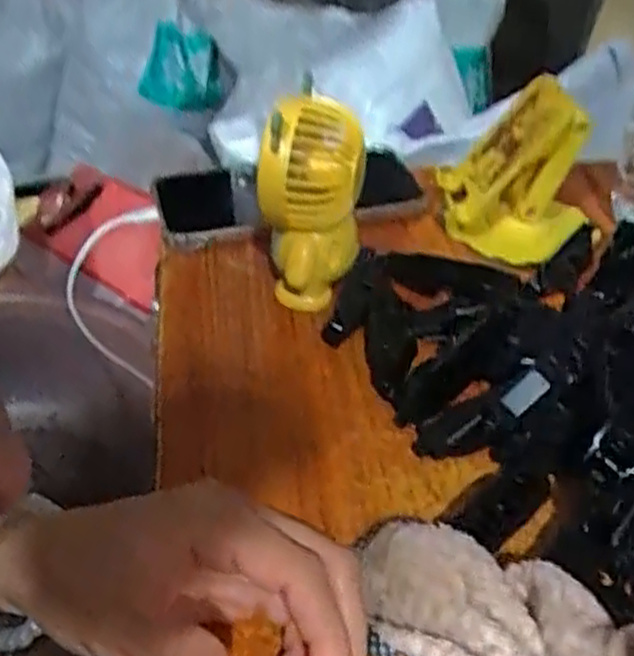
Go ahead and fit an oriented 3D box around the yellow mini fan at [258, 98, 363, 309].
[{"bbox_3d":[-0.002,-0.060,0.411,0.050,0.108,0.044,1,39,1],"label":"yellow mini fan"}]

